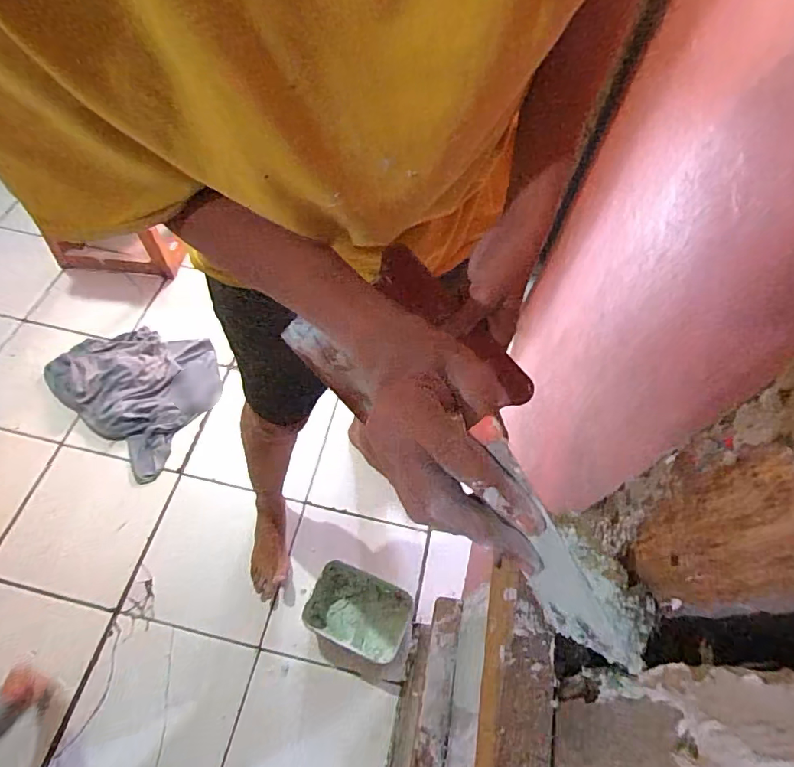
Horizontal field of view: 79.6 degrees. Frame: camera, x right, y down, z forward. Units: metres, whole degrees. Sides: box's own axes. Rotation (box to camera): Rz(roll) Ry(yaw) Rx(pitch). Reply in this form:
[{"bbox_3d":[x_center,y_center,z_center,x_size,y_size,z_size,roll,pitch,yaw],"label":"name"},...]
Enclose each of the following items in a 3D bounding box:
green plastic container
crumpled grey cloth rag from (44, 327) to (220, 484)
[{"bbox_3d":[-0.075,0.457,0.964,0.198,0.051,0.140,22,61,8],"label":"green plastic container"},{"bbox_3d":[-0.646,-0.021,1.204,0.437,0.051,0.330,38,65,16],"label":"crumpled grey cloth rag"}]

